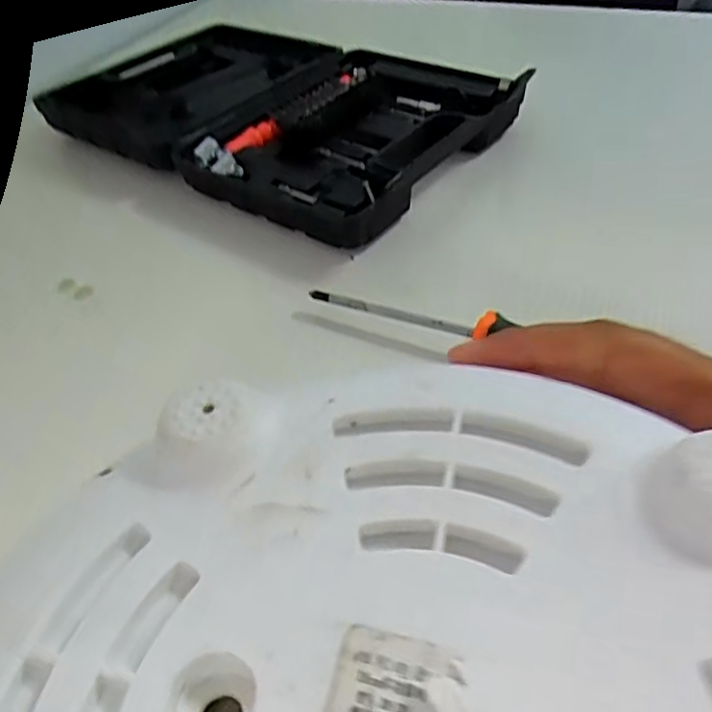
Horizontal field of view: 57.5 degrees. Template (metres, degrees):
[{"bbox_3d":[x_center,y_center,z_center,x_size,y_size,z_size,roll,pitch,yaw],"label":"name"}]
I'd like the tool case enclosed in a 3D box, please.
[{"bbox_3d":[-0.071,-0.197,0.509,0.367,0.041,0.225,28,53,31],"label":"tool case"}]

